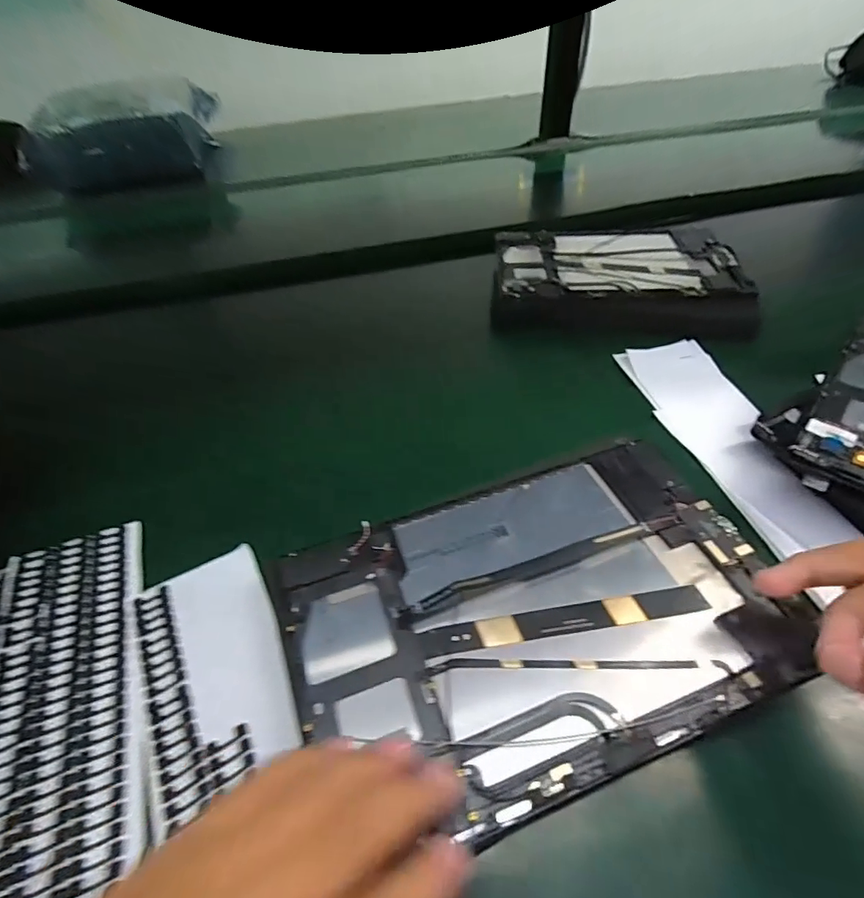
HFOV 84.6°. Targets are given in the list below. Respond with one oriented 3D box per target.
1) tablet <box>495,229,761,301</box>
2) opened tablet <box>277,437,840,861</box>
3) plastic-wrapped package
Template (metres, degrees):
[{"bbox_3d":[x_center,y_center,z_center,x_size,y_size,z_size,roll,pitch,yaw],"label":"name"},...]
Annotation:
[{"bbox_3d":[0.191,-0.197,0.497,0.236,0.008,0.139,2,47,6],"label":"tablet"},{"bbox_3d":[0.051,0.077,0.238,0.233,0.008,0.148,-18,49,-12],"label":"opened tablet"},{"bbox_3d":[-0.516,-0.562,0.840,0.264,0.103,0.306,-14,48,-9],"label":"plastic-wrapped package"}]

